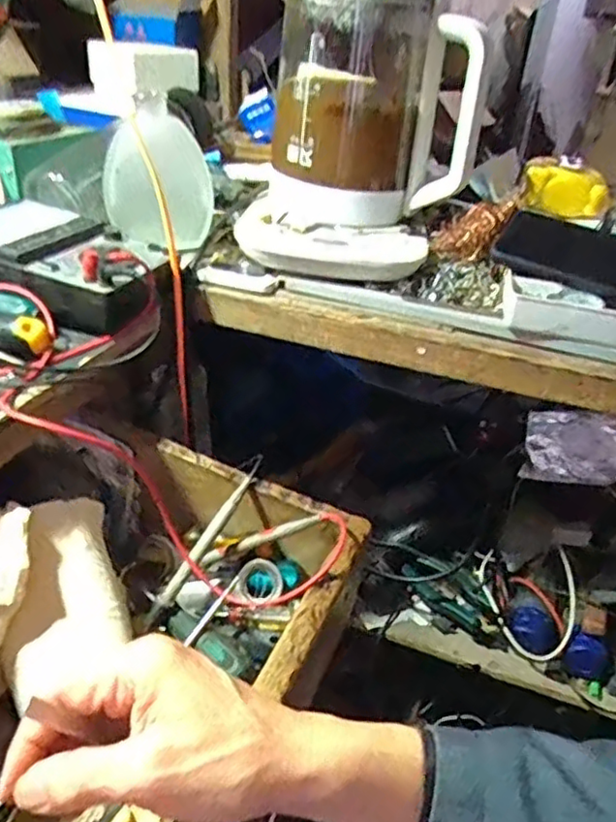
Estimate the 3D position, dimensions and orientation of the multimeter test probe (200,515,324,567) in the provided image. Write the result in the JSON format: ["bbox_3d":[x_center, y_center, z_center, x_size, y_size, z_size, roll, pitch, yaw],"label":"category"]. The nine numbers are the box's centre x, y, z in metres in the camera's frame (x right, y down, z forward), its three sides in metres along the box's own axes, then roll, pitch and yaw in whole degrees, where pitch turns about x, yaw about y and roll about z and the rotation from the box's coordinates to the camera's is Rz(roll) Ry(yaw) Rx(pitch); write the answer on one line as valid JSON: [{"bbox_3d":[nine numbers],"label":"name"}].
[{"bbox_3d":[-0.036,0.097,0.502,0.105,0.008,0.014,-24,30,17],"label":"multimeter test probe"}]

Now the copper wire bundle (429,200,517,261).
[{"bbox_3d":[0.146,-0.162,0.581,0.065,0.043,0.059,13,35,11],"label":"copper wire bundle"}]

